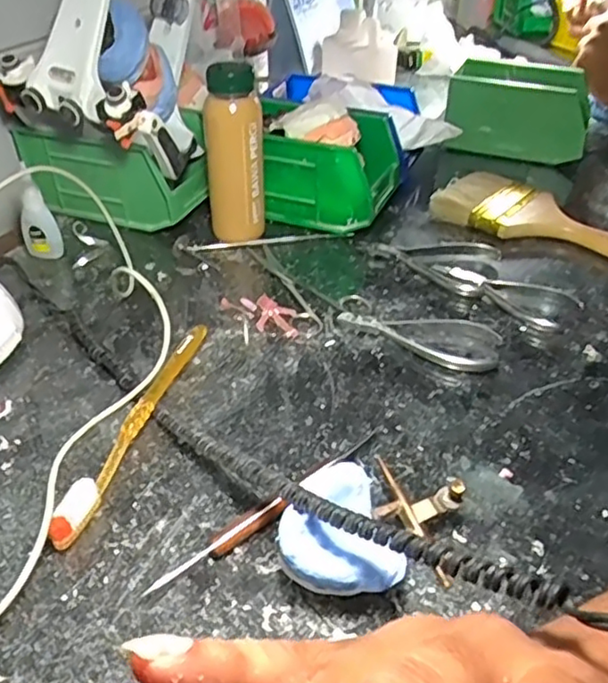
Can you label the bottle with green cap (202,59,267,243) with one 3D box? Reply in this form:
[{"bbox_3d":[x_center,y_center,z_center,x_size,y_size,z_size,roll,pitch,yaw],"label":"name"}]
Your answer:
[{"bbox_3d":[-0.061,-0.165,0.574,0.053,0.156,0.044,-4,38,-6],"label":"bottle with green cap"}]

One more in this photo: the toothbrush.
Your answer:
[{"bbox_3d":[-0.105,0.051,0.412,0.013,0.019,0.188,11,39,13],"label":"toothbrush"}]

